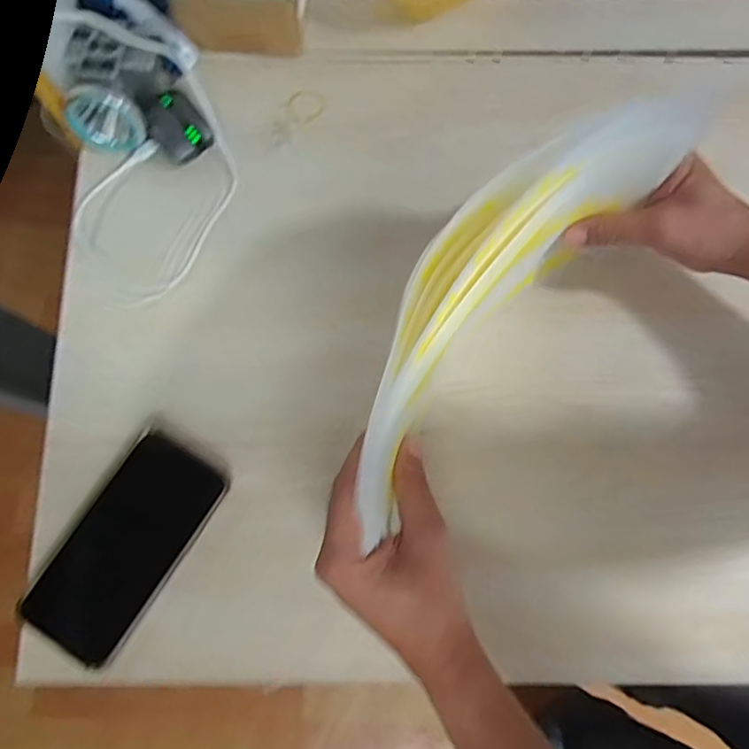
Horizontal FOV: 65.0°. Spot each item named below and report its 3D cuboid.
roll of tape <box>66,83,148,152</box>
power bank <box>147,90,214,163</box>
[{"bbox_3d":[-0.219,-0.207,0.477,0.060,0.056,0.023,-10,79,-3],"label":"roll of tape"},{"bbox_3d":[-0.168,-0.209,0.498,0.042,0.020,0.058,-37,81,-7],"label":"power bank"}]

